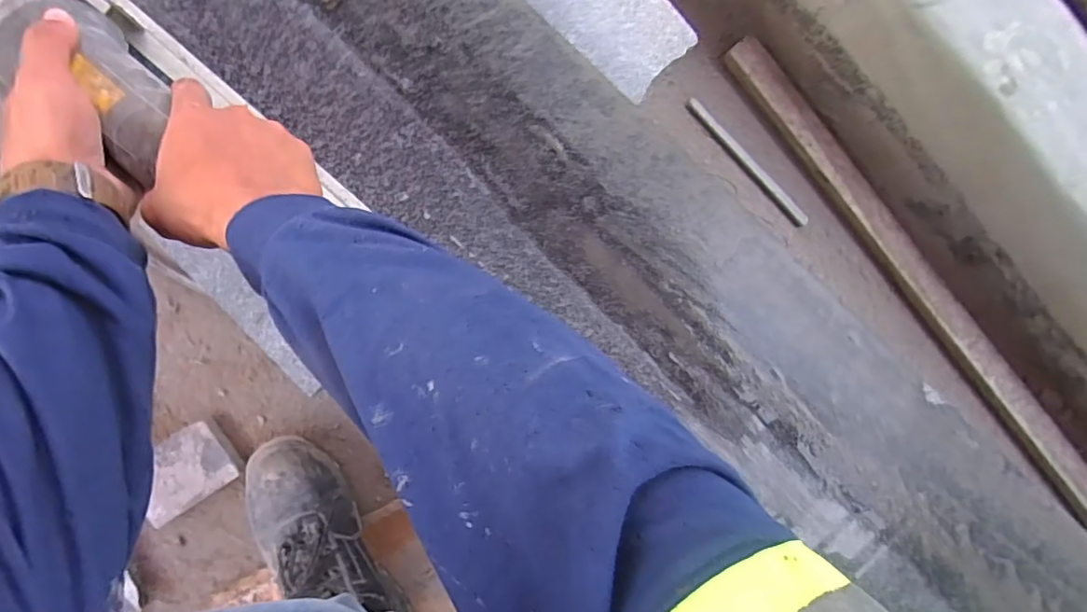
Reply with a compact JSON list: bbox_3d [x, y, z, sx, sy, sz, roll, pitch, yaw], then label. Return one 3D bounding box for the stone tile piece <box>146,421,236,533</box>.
[{"bbox_3d":[-0.424,0.195,0.614,0.111,0.020,0.081,-32,95,-5],"label":"stone tile piece"}]

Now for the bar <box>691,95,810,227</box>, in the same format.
[{"bbox_3d":[0.265,-0.185,0.675,0.016,0.015,0.217,-44,96,-3],"label":"bar"}]

